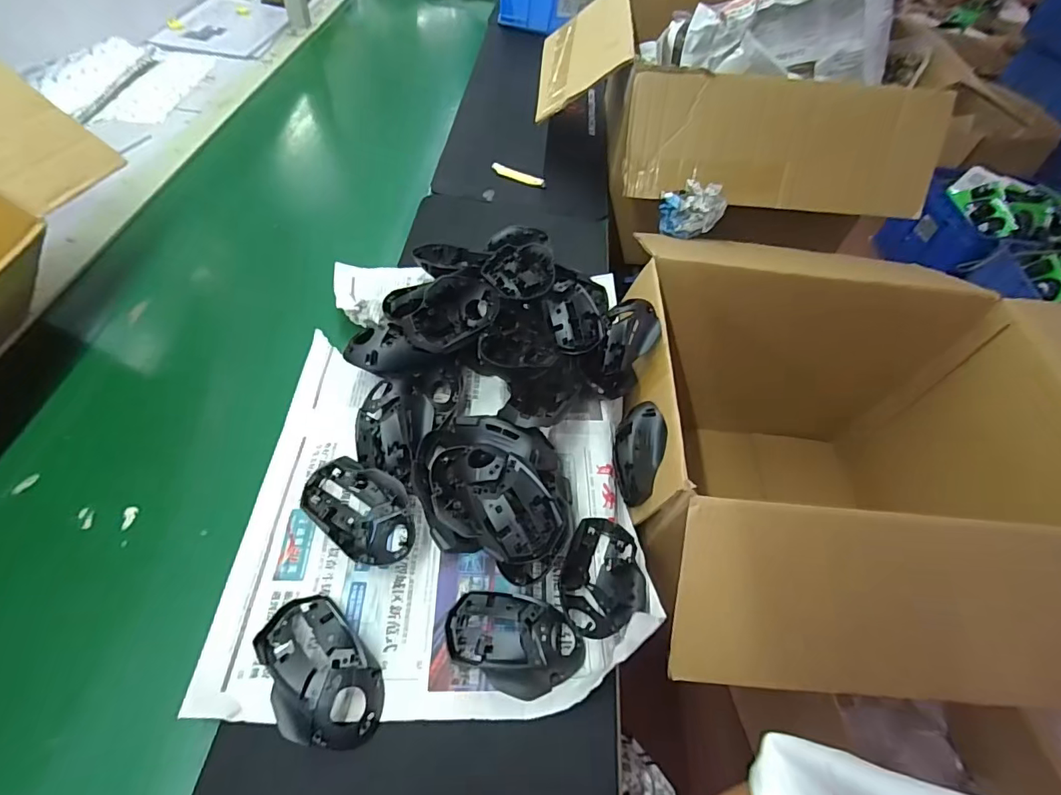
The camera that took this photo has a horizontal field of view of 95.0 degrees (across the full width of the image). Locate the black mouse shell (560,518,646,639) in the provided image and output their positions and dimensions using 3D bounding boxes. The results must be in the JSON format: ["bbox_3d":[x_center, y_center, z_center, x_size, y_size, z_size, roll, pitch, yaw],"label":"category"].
[{"bbox_3d":[0.065,0.162,0.444,0.070,0.030,0.105,6,52,-3],"label":"black mouse shell"}]

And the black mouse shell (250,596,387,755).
[{"bbox_3d":[-0.165,0.213,0.377,0.071,0.033,0.116,-32,63,-27],"label":"black mouse shell"}]

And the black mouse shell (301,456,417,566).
[{"bbox_3d":[-0.154,0.105,0.445,0.108,0.049,0.066,31,55,16],"label":"black mouse shell"}]

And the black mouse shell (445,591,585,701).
[{"bbox_3d":[-0.013,0.203,0.406,0.116,0.030,0.069,16,53,5],"label":"black mouse shell"}]

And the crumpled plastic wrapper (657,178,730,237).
[{"bbox_3d":[0.258,-0.303,0.783,0.096,0.070,0.064,26,54,12],"label":"crumpled plastic wrapper"}]

